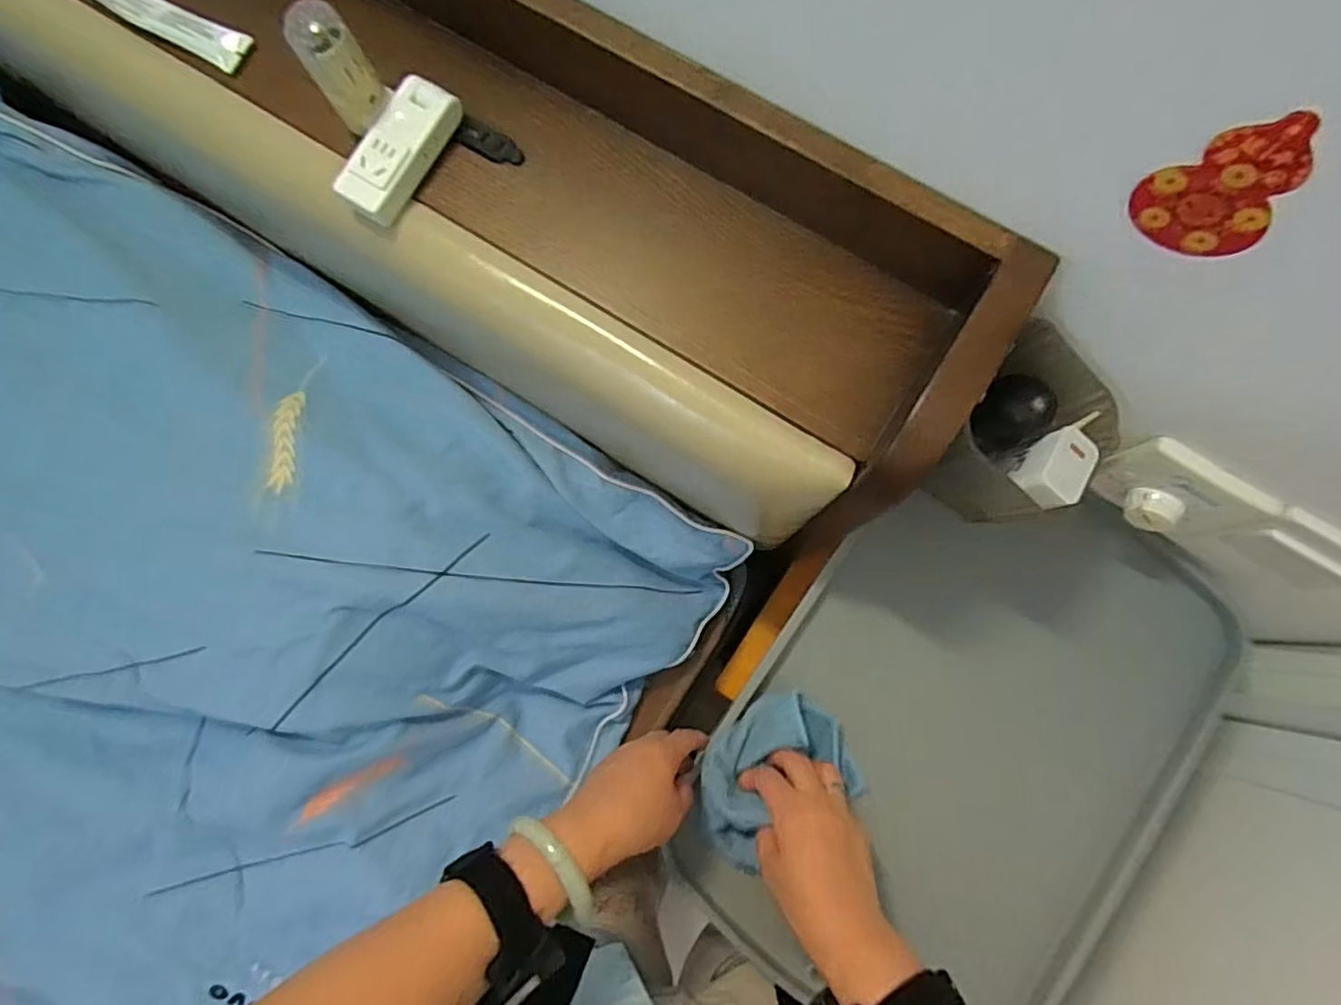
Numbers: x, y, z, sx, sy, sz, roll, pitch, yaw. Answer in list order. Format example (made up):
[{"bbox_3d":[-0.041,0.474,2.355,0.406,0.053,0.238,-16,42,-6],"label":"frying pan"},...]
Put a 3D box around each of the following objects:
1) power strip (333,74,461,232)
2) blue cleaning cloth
[{"bbox_3d":[-0.175,-0.226,0.422,0.040,0.024,0.094,31,82,6],"label":"power strip"},{"bbox_3d":[0.078,0.209,0.500,0.125,0.036,0.100,-34,81,-5],"label":"blue cleaning cloth"}]

